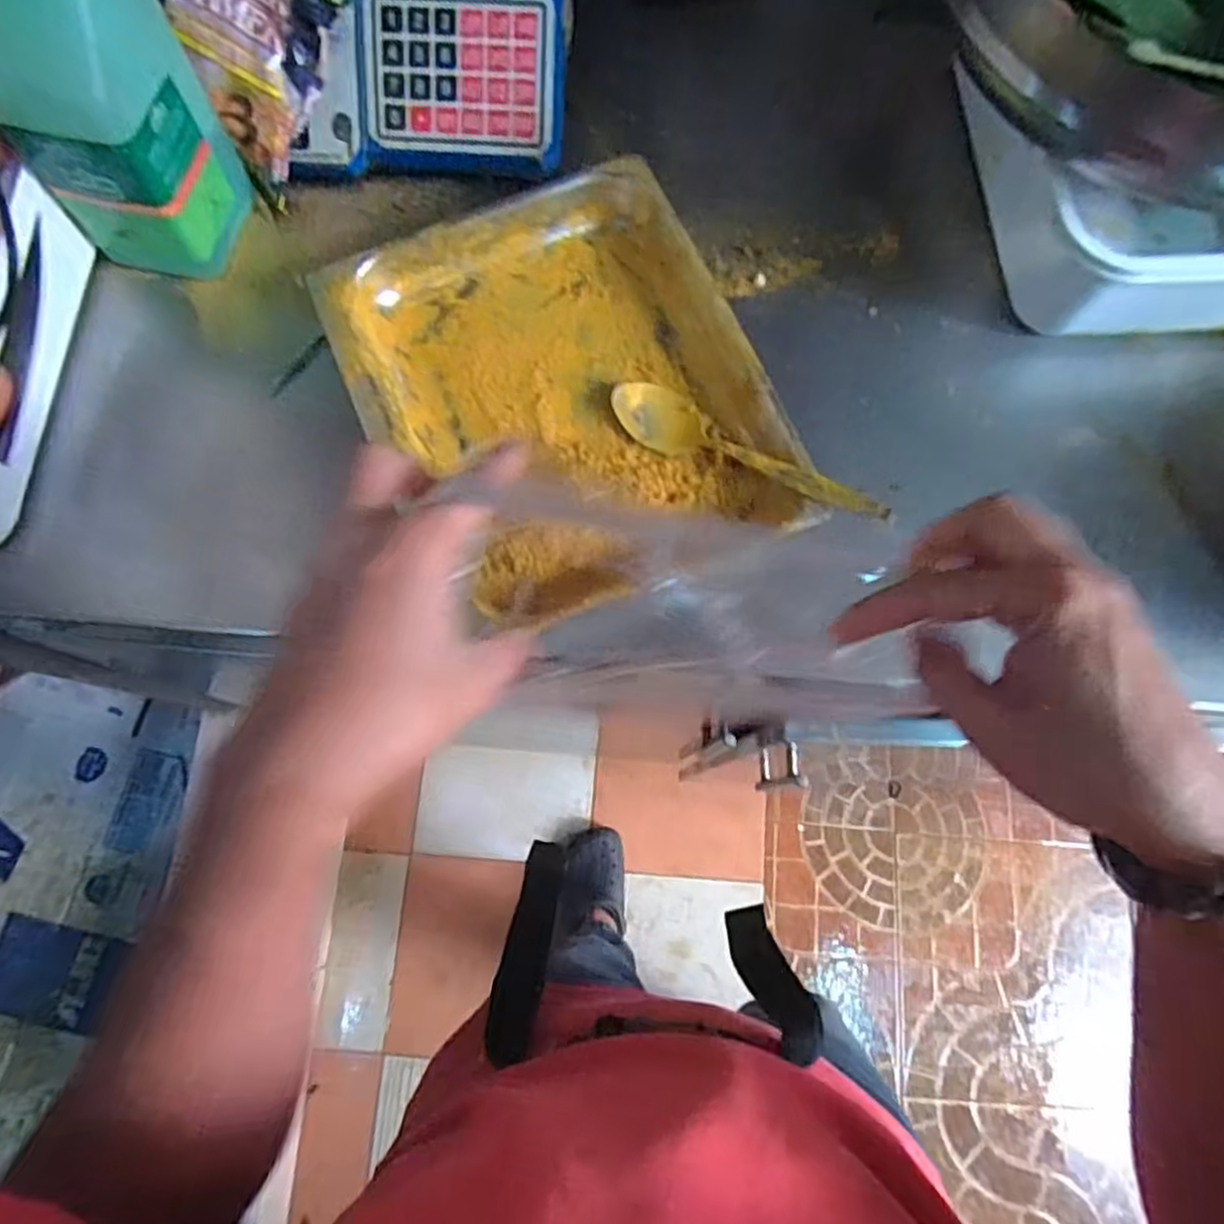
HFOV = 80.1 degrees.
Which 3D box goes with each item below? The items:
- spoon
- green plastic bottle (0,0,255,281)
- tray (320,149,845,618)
[{"bbox_3d":[0.081,-0.098,0.450,0.186,0.019,0.036,28,76,21],"label":"spoon"},{"bbox_3d":[-0.289,-0.299,0.396,0.080,0.222,0.090,15,76,2],"label":"green plastic bottle"},{"bbox_3d":[-0.033,-0.138,0.463,0.235,0.041,0.283,-24,78,-7],"label":"tray"}]

